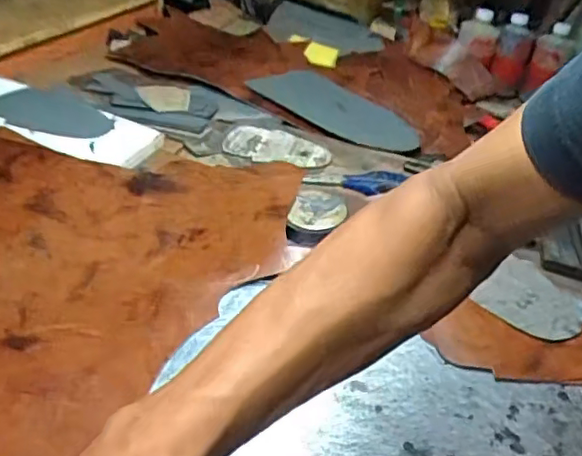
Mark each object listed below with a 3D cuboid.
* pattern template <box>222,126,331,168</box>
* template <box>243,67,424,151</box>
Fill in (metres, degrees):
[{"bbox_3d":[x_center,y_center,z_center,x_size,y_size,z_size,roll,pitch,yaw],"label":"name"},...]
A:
[{"bbox_3d":[-0.020,-0.122,0.881,0.152,0.010,0.083,11,44,7],"label":"pattern template"},{"bbox_3d":[0.079,-0.201,1.007,0.283,0.011,0.160,37,46,28],"label":"template"}]

